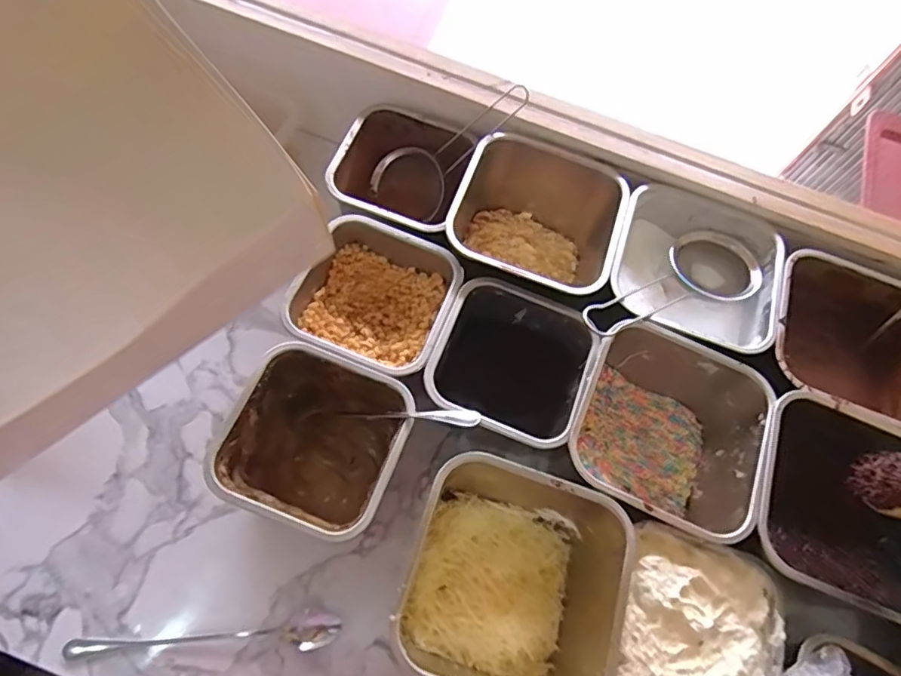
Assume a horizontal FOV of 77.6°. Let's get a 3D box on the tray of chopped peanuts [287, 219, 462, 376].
[{"bbox_3d":[-0.060,-0.023,0.468,0.116,0.076,0.118,19,64,7],"label":"tray of chopped peanuts"}]

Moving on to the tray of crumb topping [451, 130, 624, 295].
[{"bbox_3d":[0.073,-0.089,0.510,0.136,0.108,0.133,18,64,6],"label":"tray of crumb topping"}]

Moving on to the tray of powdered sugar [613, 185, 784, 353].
[{"bbox_3d":[0.205,-0.050,0.492,0.140,0.086,0.136,17,64,5],"label":"tray of powdered sugar"}]

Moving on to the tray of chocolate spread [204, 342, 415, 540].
[{"bbox_3d":[-0.096,0.083,0.425,0.118,0.089,0.117,20,64,7],"label":"tray of chocolate spread"}]

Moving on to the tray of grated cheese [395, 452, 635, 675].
[{"bbox_3d":[0.042,0.174,0.397,0.134,0.115,0.134,15,64,4],"label":"tray of grated cheese"}]

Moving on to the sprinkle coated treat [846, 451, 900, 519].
[{"bbox_3d":[0.294,0.094,0.371,0.038,0.032,0.039,1,64,-2],"label":"sprinkle coated treat"}]

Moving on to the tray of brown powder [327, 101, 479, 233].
[{"bbox_3d":[-0.044,-0.138,0.531,0.116,0.102,0.124,17,64,6],"label":"tray of brown powder"}]

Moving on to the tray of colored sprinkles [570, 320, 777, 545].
[{"bbox_3d":[0.164,0.077,0.449,0.135,0.097,0.151,20,64,7],"label":"tray of colored sprinkles"}]

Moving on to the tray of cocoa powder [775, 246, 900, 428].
[{"bbox_3d":[0.334,0.006,0.488,0.140,0.081,0.158,19,64,6],"label":"tray of cocoa powder"}]

